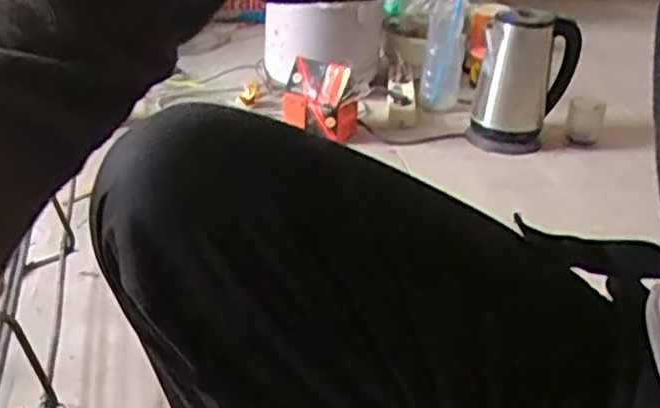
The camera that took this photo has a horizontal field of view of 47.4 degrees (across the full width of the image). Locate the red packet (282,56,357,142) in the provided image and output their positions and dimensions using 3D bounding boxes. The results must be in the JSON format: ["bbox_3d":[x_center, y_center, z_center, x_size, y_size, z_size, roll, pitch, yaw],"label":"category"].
[{"bbox_3d":[-0.011,-0.205,1.463,0.148,0.139,0.042,14,14,-7],"label":"red packet"}]

